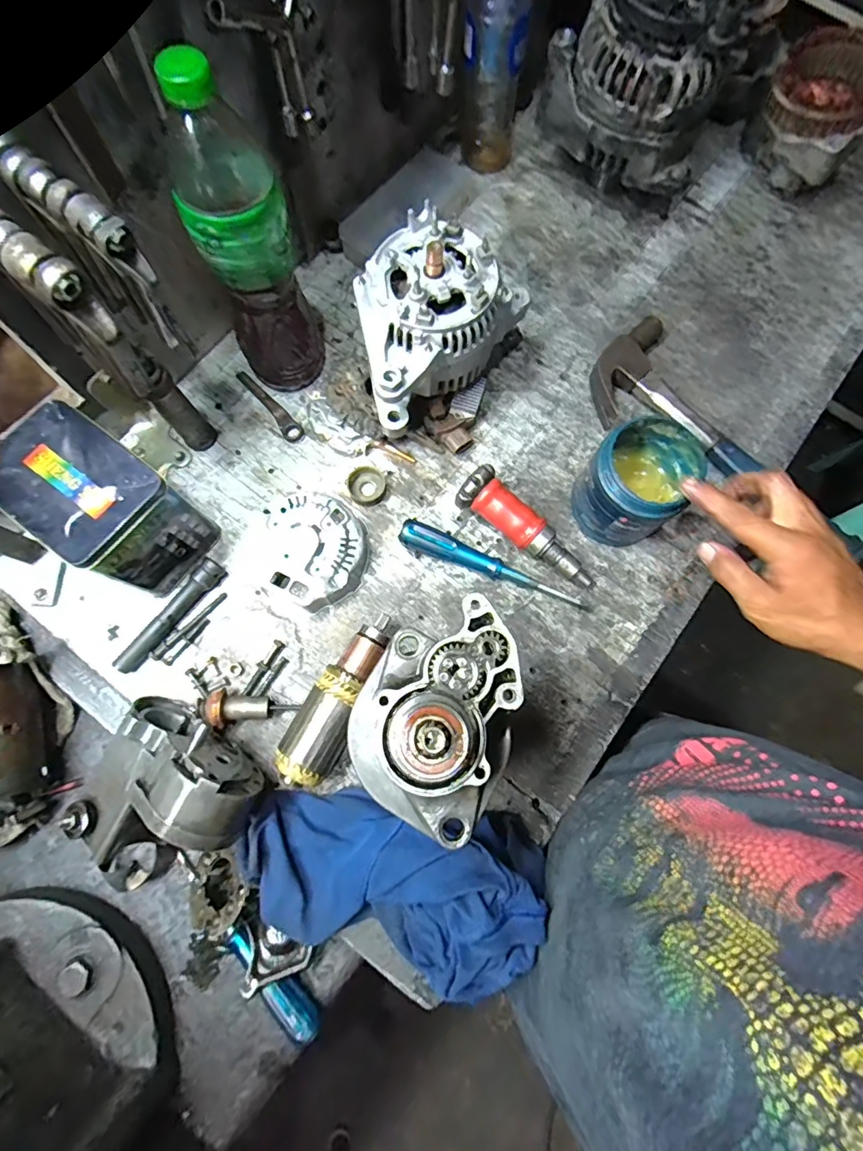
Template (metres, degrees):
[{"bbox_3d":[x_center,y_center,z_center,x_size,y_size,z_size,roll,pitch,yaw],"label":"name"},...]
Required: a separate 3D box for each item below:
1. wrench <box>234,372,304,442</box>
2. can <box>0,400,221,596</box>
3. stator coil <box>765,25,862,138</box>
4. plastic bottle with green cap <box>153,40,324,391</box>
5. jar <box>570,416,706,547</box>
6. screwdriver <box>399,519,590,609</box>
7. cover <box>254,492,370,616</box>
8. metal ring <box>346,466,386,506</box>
[{"bbox_3d":[-0.173,-0.185,0.538,0.020,0.012,0.106,-36,79,-10],"label":"wrench"},{"bbox_3d":[-0.279,-0.059,0.444,0.125,0.126,0.093,36,77,8],"label":"can"},{"bbox_3d":[0.440,-0.541,0.557,0.109,0.047,0.117,0,75,-2],"label":"stator coil"},{"bbox_3d":[-0.150,-0.266,0.427,0.080,0.269,0.073,-24,77,-8],"label":"plastic bottle with green cap"},{"bbox_3d":[0.193,-0.085,0.477,0.091,0.098,0.082,-37,78,-11],"label":"jar"},{"bbox_3d":[0.061,-0.009,0.492,0.191,0.024,0.025,22,75,4],"label":"screwdriver"},{"bbox_3d":[-0.116,-0.026,0.487,0.103,0.035,0.106,-43,80,-12],"label":"cover"},{"bbox_3d":[-0.066,-0.093,0.519,0.038,0.011,0.039,0,75,-2],"label":"metal ring"}]

